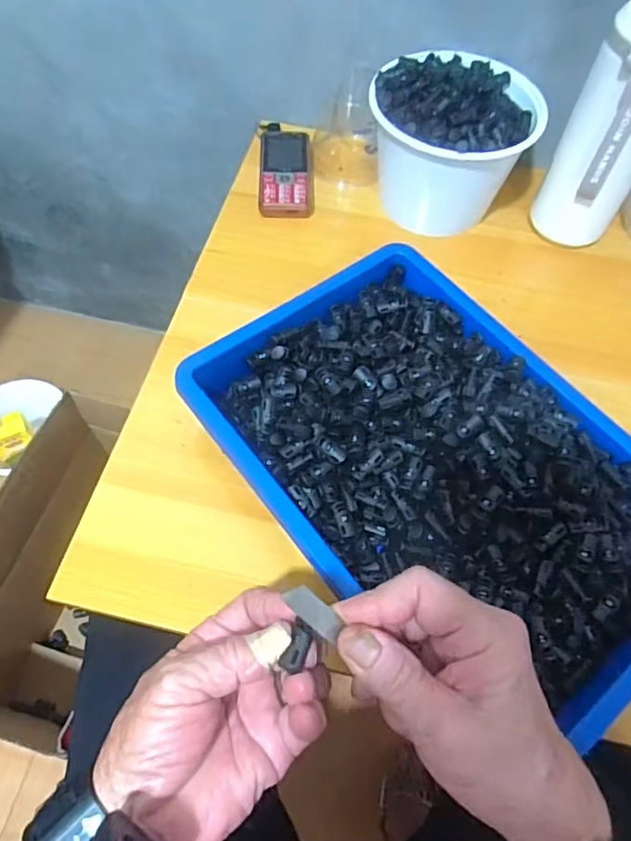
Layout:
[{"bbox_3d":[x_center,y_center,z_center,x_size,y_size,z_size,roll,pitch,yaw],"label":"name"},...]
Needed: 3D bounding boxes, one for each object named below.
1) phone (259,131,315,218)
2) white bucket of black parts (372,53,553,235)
[{"bbox_3d":[-0.033,-0.285,0.641,0.059,0.020,0.139,-1,62,-3],"label":"phone"},{"bbox_3d":[0.139,-0.286,0.590,0.150,0.126,0.159,1,62,-2],"label":"white bucket of black parts"}]

